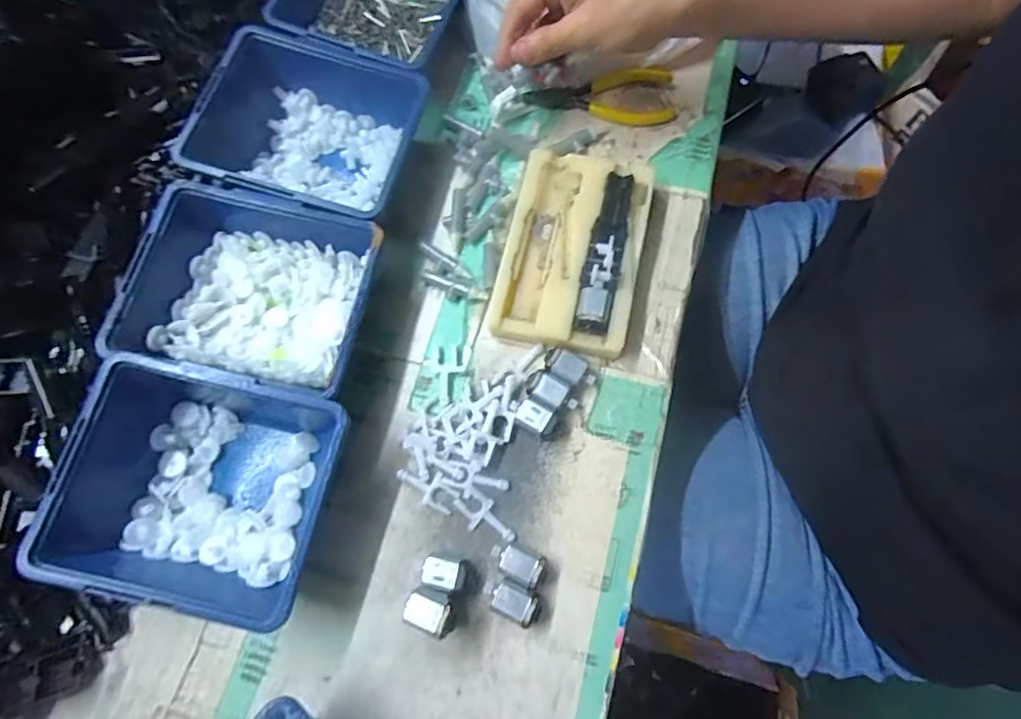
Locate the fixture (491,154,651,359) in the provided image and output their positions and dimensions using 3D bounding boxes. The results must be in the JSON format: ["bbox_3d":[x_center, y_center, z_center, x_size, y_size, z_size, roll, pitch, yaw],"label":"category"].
[{"bbox_3d":[0.044,-0.082,0.362,0.090,0.026,0.150,9,72,7],"label":"fixture"}]

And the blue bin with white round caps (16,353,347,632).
[{"bbox_3d":[-0.183,0.069,0.304,0.160,0.052,0.124,11,73,8],"label":"blue bin with white round caps"}]

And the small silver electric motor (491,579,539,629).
[{"bbox_3d":[0.003,0.137,0.302,0.026,0.014,0.018,24,75,12],"label":"small silver electric motor"}]

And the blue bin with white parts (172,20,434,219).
[{"bbox_3d":[-0.144,-0.160,0.379,0.156,0.059,0.126,17,74,9],"label":"blue bin with white parts"}]

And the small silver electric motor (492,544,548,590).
[{"bbox_3d":[0.004,0.118,0.308,0.031,0.014,0.017,18,74,10],"label":"small silver electric motor"}]

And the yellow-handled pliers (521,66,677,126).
[{"bbox_3d":[0.069,-0.201,0.413,0.114,0.012,0.049,-5,71,3],"label":"yellow-handled pliers"}]

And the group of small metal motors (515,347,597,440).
[{"bbox_3d":[0.027,0.021,0.337,0.032,0.015,0.053,34,77,14],"label":"group of small metal motors"}]

